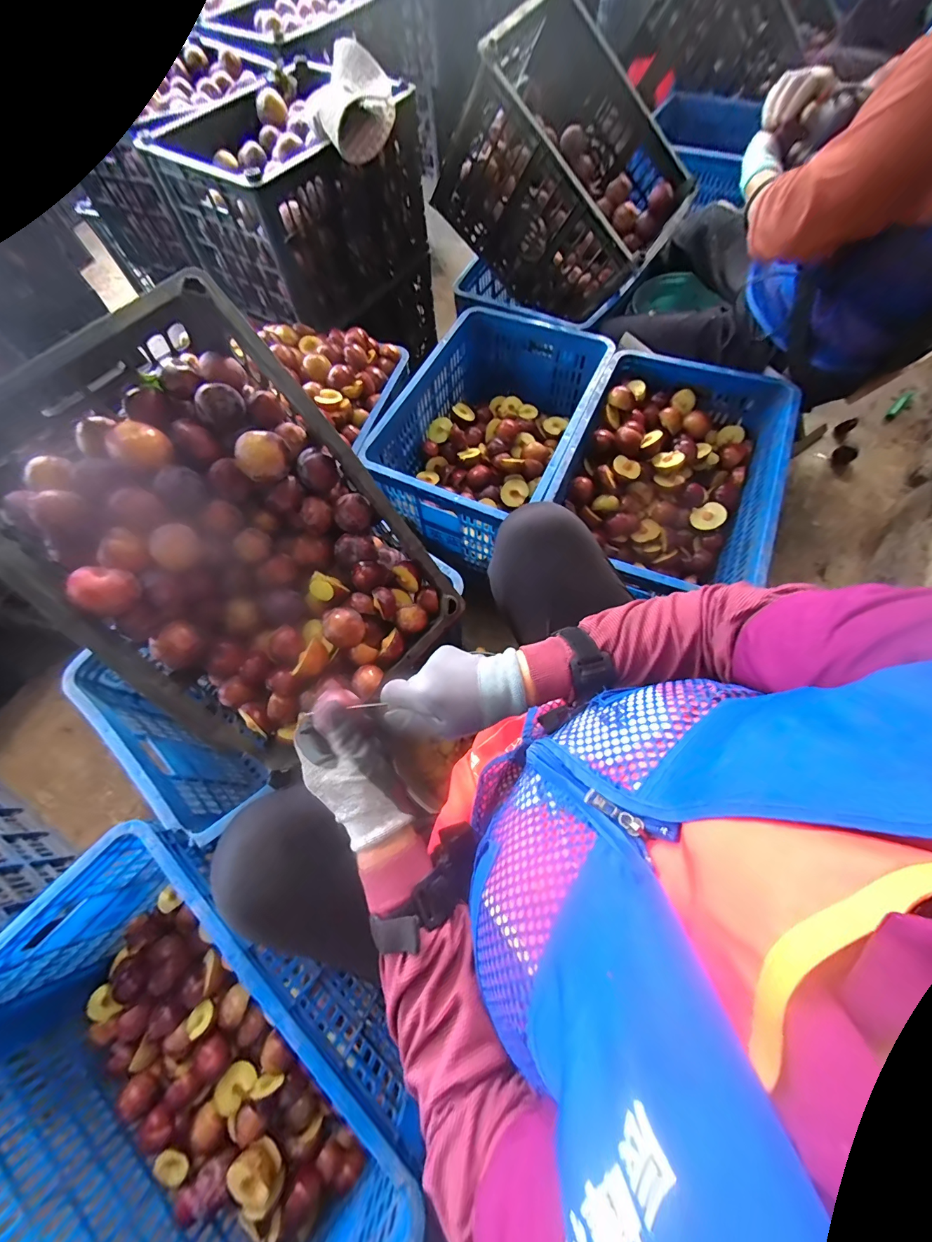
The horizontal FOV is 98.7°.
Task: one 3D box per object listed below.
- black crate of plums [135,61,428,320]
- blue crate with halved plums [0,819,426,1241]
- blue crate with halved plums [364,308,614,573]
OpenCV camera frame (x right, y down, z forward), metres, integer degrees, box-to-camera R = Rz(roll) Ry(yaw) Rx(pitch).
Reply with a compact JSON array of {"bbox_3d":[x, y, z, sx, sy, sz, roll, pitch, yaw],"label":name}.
[{"bbox_3d":[-0.373,-0.956,0.896,0.397,0.250,0.464,33,74,12],"label":"black crate of plums"},{"bbox_3d":[-0.357,0.575,0.537,0.566,0.279,0.359,39,75,14],"label":"blue crate with halved plums"},{"bbox_3d":[0.054,-0.427,0.913,0.366,0.250,0.547,23,72,9],"label":"blue crate with halved plums"}]

